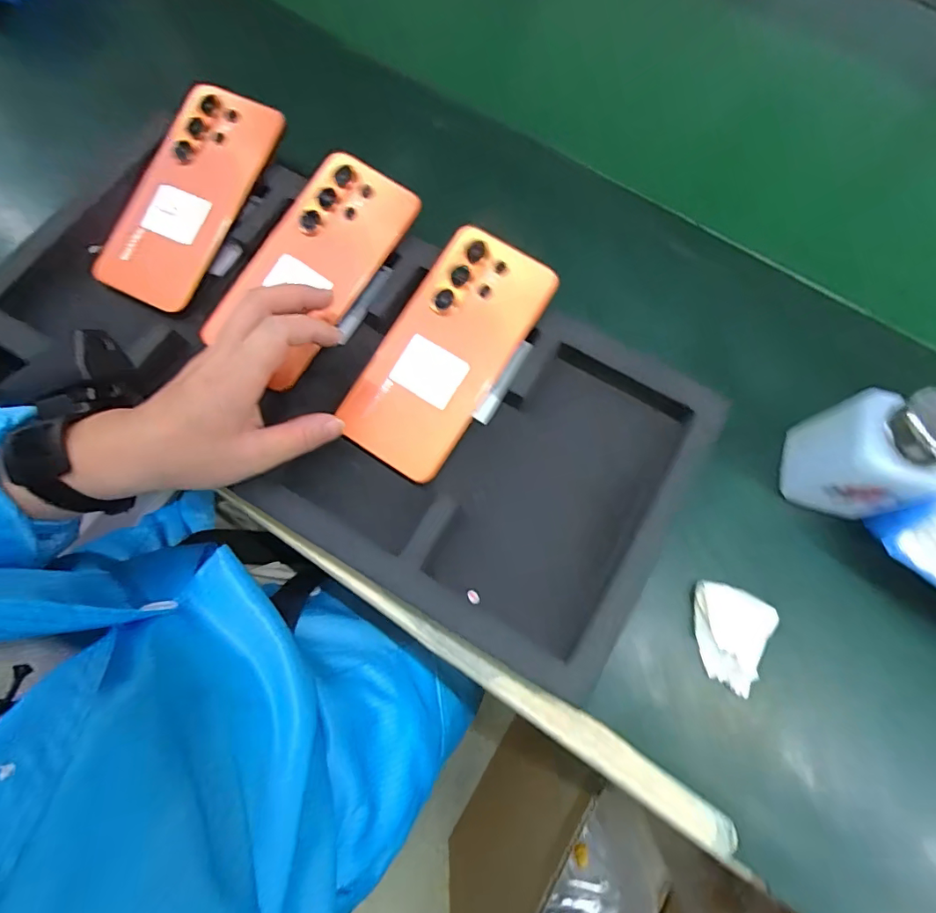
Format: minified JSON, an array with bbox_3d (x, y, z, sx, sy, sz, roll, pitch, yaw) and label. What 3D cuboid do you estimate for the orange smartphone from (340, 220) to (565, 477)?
[{"bbox_3d":[-0.015,-0.070,0.338,0.079,0.016,0.165,33,87,8],"label":"orange smartphone"}]

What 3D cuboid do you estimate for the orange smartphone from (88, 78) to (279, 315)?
[{"bbox_3d":[-0.205,-0.190,0.365,0.072,0.013,0.163,29,88,-1],"label":"orange smartphone"}]

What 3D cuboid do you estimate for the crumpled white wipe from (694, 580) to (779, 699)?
[{"bbox_3d":[0.163,0.110,0.313,0.050,0.020,0.057,28,73,7],"label":"crumpled white wipe"}]

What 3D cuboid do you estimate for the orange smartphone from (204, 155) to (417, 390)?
[{"bbox_3d":[-0.110,-0.134,0.356,0.078,0.012,0.163,39,93,2],"label":"orange smartphone"}]

